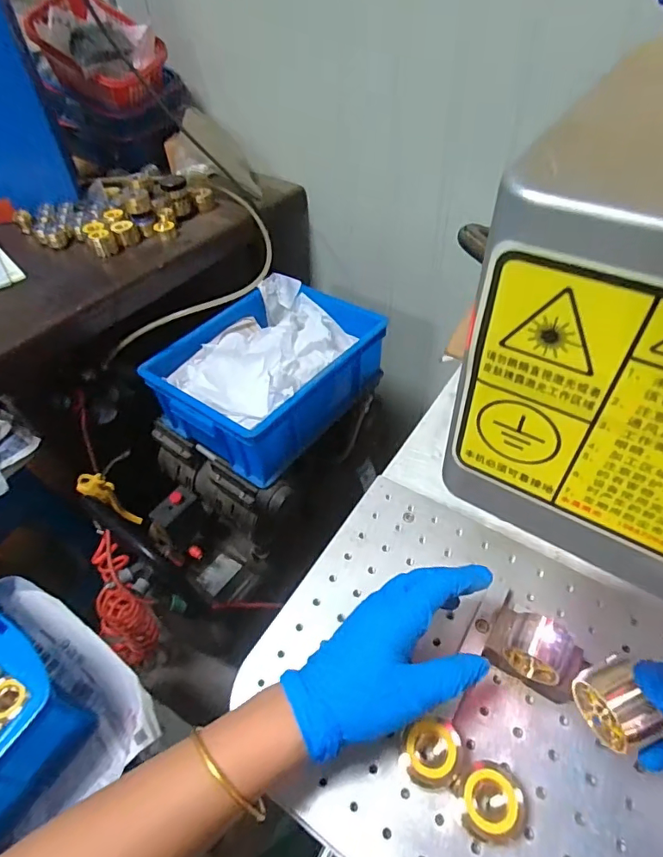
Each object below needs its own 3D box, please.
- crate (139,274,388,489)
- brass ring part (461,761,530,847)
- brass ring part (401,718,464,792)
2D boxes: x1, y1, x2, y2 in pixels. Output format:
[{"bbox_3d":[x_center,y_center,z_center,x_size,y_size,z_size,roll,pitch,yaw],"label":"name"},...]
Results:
[{"bbox_3d":[-0.113,-0.095,0.824,0.254,0.128,0.304,28,56,26],"label":"crate"},{"bbox_3d":[0.105,0.237,0.310,0.045,0.034,0.042,-2,48,2],"label":"brass ring part"},{"bbox_3d":[0.067,0.217,0.326,0.036,0.035,0.038,-2,48,2],"label":"brass ring part"}]

